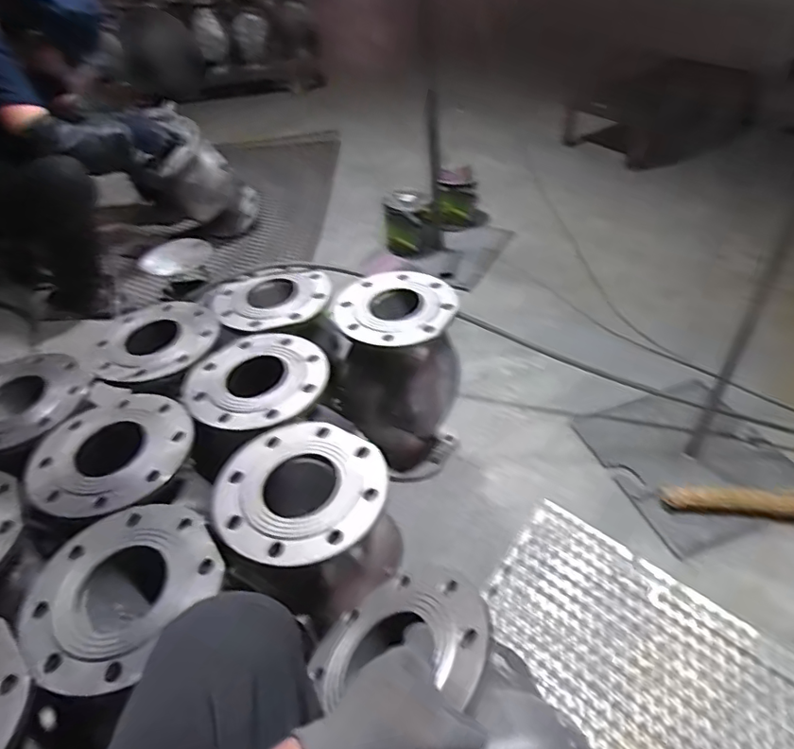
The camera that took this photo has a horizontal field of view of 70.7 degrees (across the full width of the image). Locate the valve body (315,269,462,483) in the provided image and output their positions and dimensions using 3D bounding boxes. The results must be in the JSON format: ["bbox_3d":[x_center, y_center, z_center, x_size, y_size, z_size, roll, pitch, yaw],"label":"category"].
[{"bbox_3d":[0.006,0.023,1.095,0.223,0.376,0.221,1,43,6],"label":"valve body"}]

